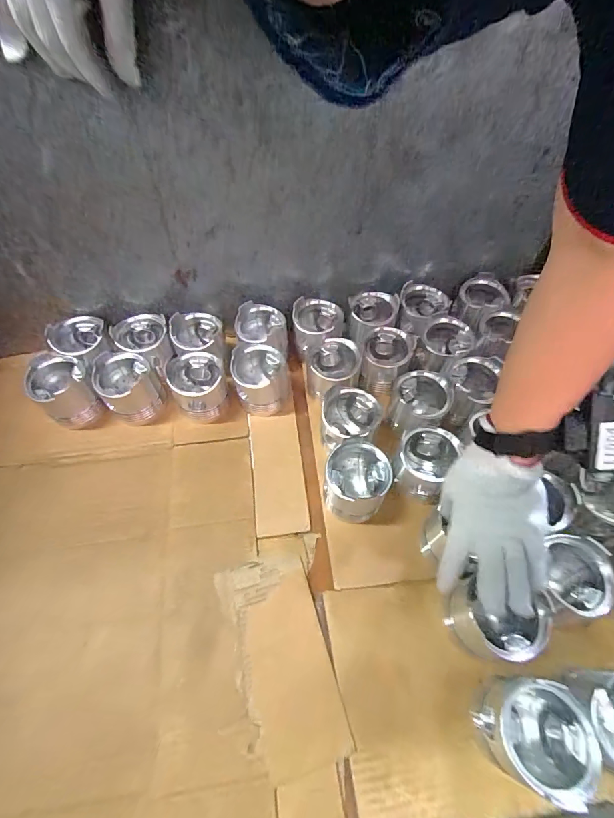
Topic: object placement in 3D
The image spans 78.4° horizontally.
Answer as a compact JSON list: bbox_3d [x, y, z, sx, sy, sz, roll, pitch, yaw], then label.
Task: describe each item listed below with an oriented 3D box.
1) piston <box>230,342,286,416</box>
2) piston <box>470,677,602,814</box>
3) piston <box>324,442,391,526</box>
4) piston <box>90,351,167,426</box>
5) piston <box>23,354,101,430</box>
[{"bbox_3d":[-0.076,-0.050,0.602,0.080,0.102,0.072,1,56,-1],"label":"piston"},{"bbox_3d":[0.213,0.310,0.361,0.079,0.087,0.080,1,56,-1],"label":"piston"},{"bbox_3d":[0.064,0.098,0.504,0.079,0.099,0.075,1,56,-1],"label":"piston"},{"bbox_3d":[-0.273,-0.032,0.591,0.091,0.084,0.093,-23,59,-16],"label":"piston"},{"bbox_3d":[-0.373,-0.026,0.583,0.079,0.098,0.089,-37,64,-23],"label":"piston"}]

